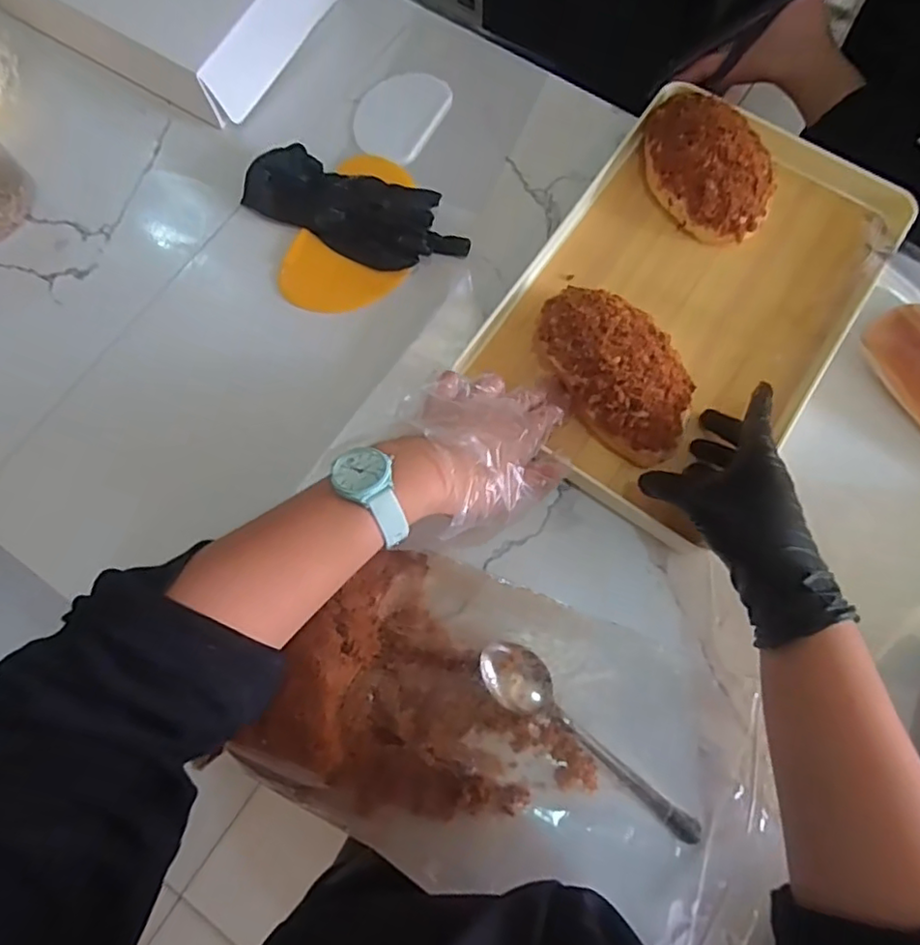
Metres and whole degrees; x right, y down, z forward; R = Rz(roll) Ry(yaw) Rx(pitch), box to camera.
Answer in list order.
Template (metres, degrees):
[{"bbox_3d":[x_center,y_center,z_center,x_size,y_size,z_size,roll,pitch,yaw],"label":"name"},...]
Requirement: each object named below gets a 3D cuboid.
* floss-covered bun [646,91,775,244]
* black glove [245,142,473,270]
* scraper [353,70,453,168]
[{"bbox_3d":[0.195,-0.245,0.482,0.079,0.061,0.133,-25,76,-6],"label":"floss-covered bun"},{"bbox_3d":[-0.087,-0.220,0.503,0.188,0.021,0.078,23,76,7],"label":"black glove"},{"bbox_3d":[-0.054,-0.323,0.541,0.074,0.004,0.099,26,77,8],"label":"scraper"}]

